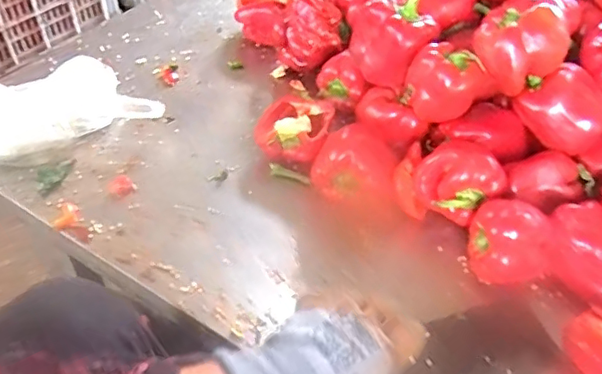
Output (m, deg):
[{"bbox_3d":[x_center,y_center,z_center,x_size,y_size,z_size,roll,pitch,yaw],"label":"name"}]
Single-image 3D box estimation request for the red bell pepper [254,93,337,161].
[{"bbox_3d":[-0.009,-0.073,0.709,0.093,0.047,0.108,5,46,4],"label":"red bell pepper"}]

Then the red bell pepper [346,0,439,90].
[{"bbox_3d":[0.105,-0.180,0.673,0.101,0.115,0.073,9,46,8],"label":"red bell pepper"}]

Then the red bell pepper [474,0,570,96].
[{"bbox_3d":[0.238,-0.161,0.617,0.092,0.074,0.101,20,49,18],"label":"red bell pepper"}]

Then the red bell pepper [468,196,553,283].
[{"bbox_3d":[0.205,0.056,0.571,0.075,0.076,0.062,20,49,18],"label":"red bell pepper"}]

